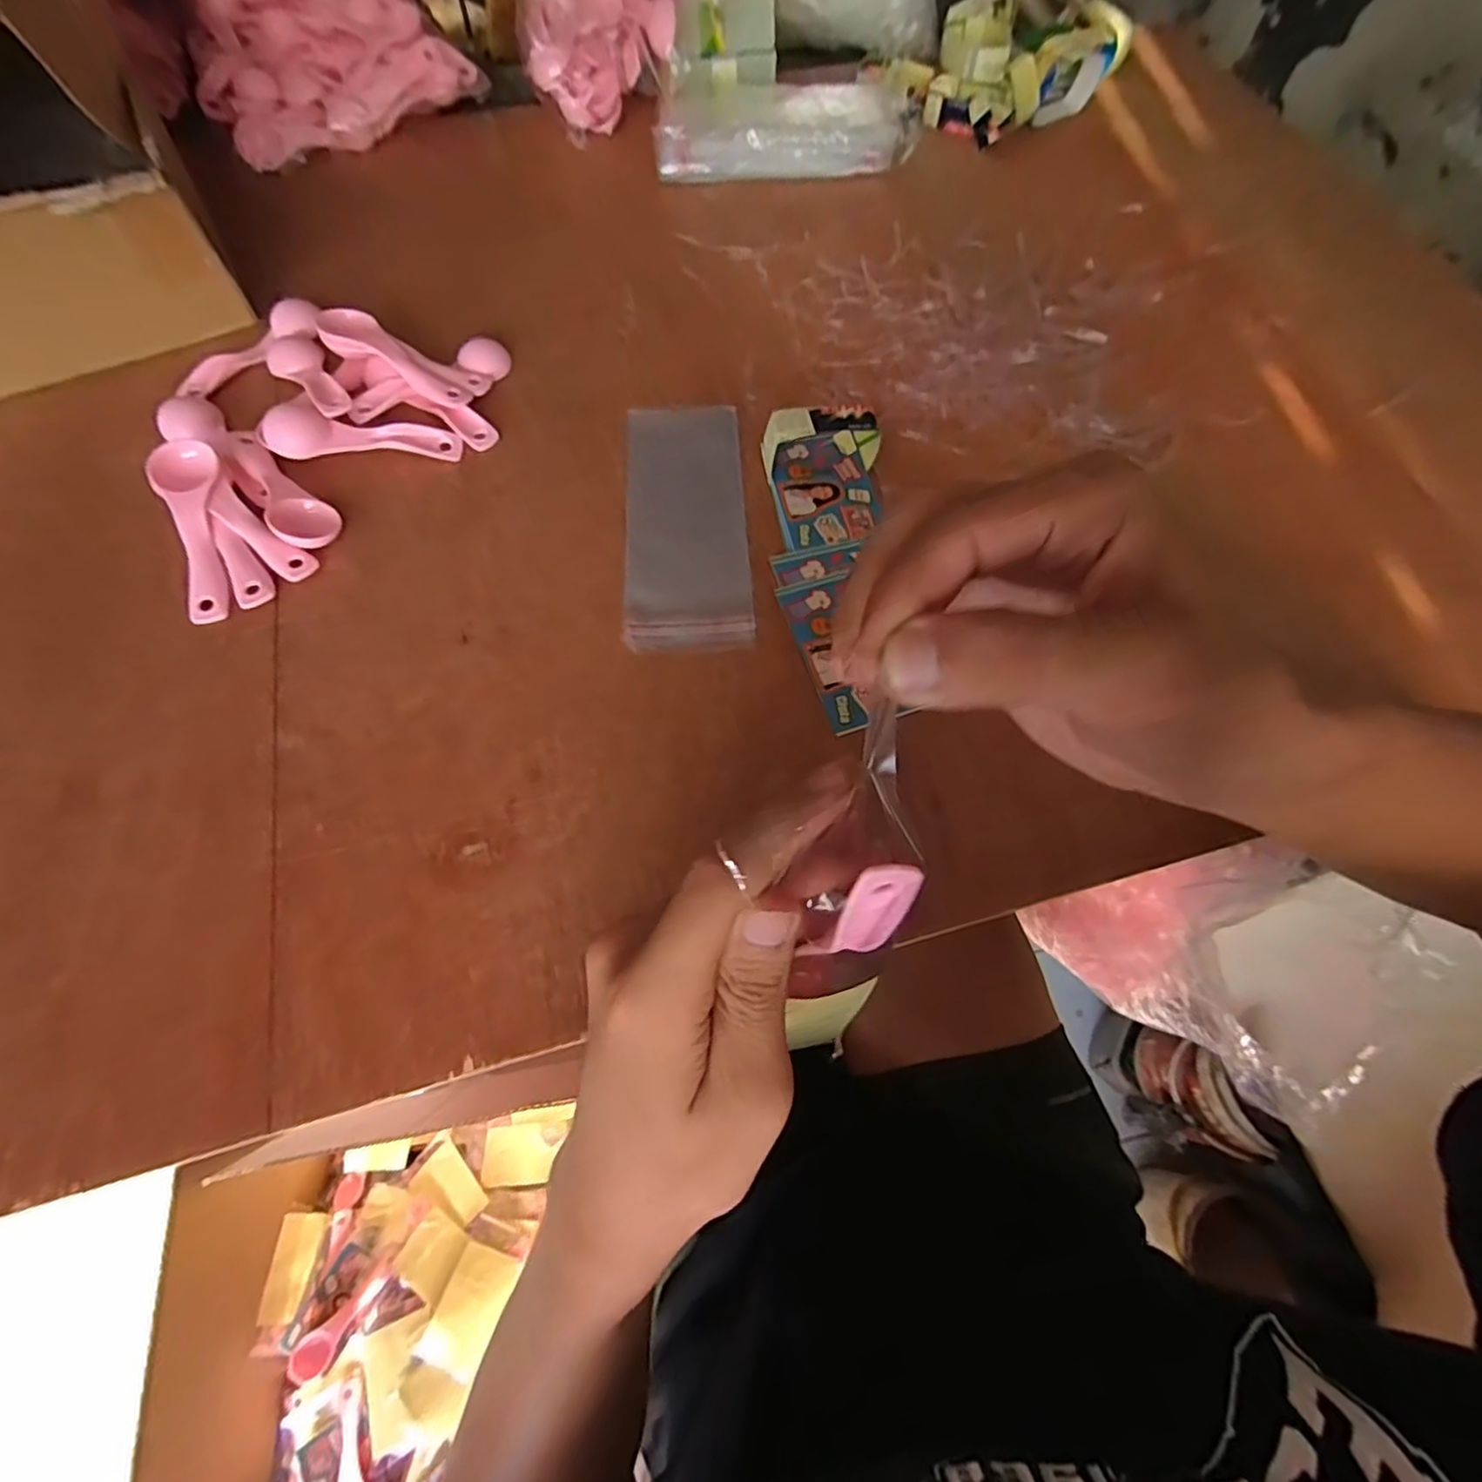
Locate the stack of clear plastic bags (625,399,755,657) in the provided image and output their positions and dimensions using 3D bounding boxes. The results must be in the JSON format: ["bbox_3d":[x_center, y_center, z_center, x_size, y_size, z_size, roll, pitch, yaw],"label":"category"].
[{"bbox_3d":[-0.031,-0.133,0.388,0.072,0.005,0.186,-3,66,-2],"label":"stack of clear plastic bags"}]

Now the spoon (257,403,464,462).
[{"bbox_3d":[-0.233,-0.186,0.396,0.114,0.020,0.032,-2,66,-2],"label":"spoon"}]

